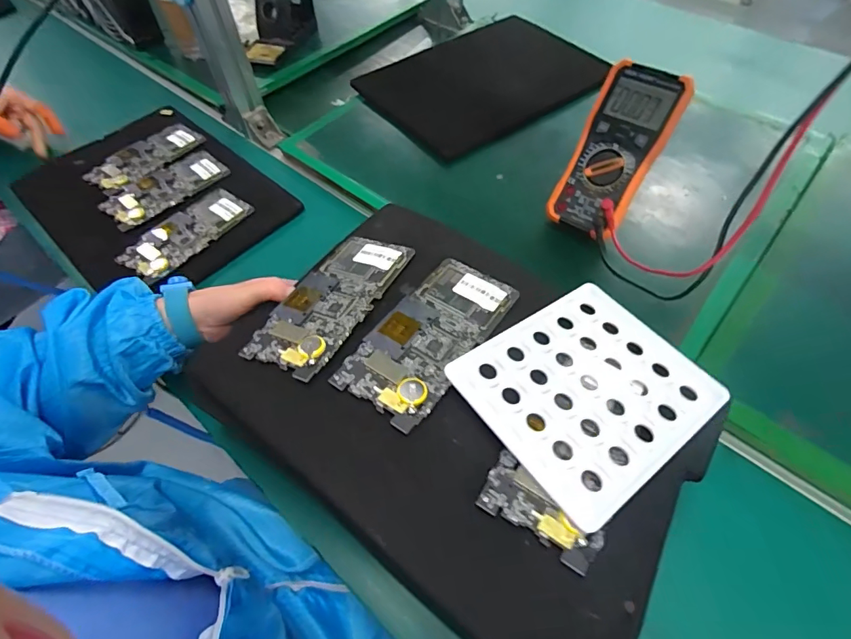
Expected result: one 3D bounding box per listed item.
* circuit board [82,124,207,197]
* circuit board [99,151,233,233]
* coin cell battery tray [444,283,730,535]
[{"bbox_3d":[-0.397,-0.233,0.643,0.077,0.011,0.158,34,65,21],"label":"circuit board"},{"bbox_3d":[-0.348,-0.177,0.606,0.156,0.010,0.079,-39,64,-21],"label":"circuit board"},{"bbox_3d":[0.116,0.045,0.321,0.162,0.004,0.133,-27,58,-27],"label":"coin cell battery tray"}]

